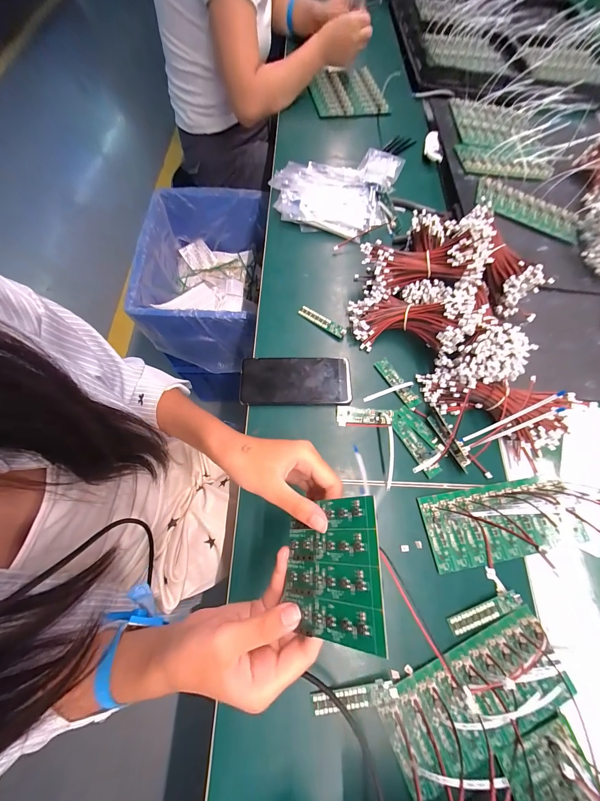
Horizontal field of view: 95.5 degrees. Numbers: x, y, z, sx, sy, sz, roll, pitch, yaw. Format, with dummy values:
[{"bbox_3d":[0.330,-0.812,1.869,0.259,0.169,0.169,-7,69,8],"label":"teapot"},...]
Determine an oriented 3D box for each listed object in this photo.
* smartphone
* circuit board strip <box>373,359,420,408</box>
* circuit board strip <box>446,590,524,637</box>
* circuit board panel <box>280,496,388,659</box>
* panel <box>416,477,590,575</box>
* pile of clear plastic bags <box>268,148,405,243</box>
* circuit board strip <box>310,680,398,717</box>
[{"bbox_3d":[-0.004,-0.028,0.384,0.153,0.014,0.070,1,70,-3],"label":"smartphone"},{"bbox_3d":[0.142,-0.026,0.397,0.023,0.009,0.083,-31,74,-13],"label":"circuit board strip"},{"bbox_3d":[0.207,0.237,0.303,0.086,0.009,0.019,-20,72,-10],"label":"circuit board strip"},{"bbox_3d":[0.021,0.119,0.199,0.080,0.004,0.086,-21,53,37],"label":"circuit board panel"},{"bbox_3d":[0.246,0.146,0.332,0.185,0.017,0.083,-8,71,-6],"label":"panel"},{"bbox_3d":[0.068,-0.420,0.527,0.216,0.033,0.260,18,70,3],"label":"pile of clear plastic bags"},{"bbox_3d":[0.054,0.300,0.274,0.085,0.008,0.018,-7,70,-6],"label":"circuit board strip"}]

